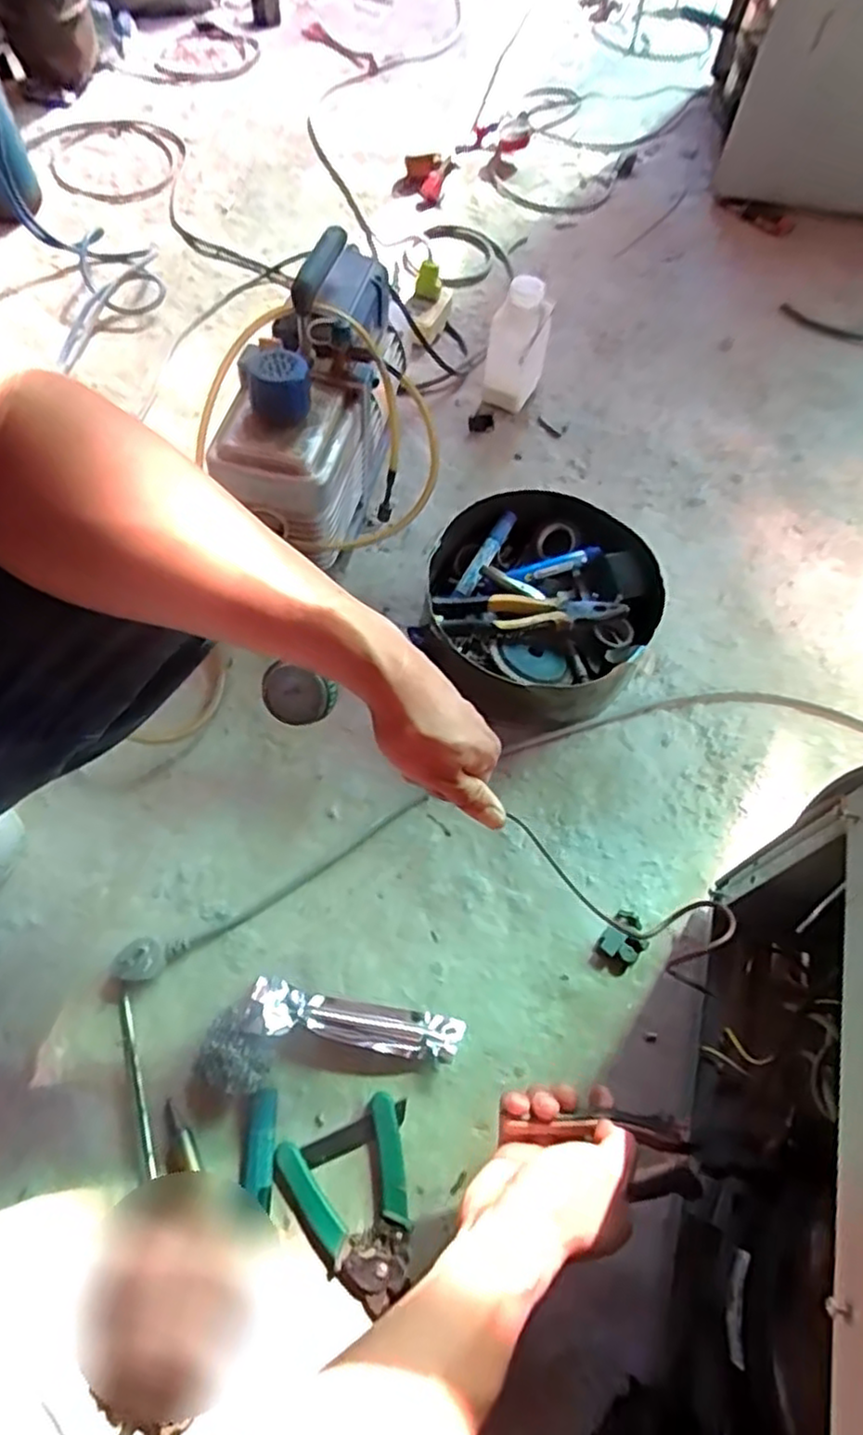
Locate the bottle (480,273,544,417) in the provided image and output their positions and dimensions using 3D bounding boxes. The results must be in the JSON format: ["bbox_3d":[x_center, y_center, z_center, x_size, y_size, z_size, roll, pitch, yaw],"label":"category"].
[{"bbox_3d":[0.109,-0.478,0.904,0.072,0.149,0.064,11,61,3],"label":"bottle"}]

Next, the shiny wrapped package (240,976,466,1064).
[{"bbox_3d":[-0.064,0.251,0.573,0.177,0.019,0.041,8,61,2],"label":"shiny wrapped package"}]

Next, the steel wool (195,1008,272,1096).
[{"bbox_3d":[-0.158,0.270,0.551,0.061,0.034,0.048,34,65,15],"label":"steel wool"}]

